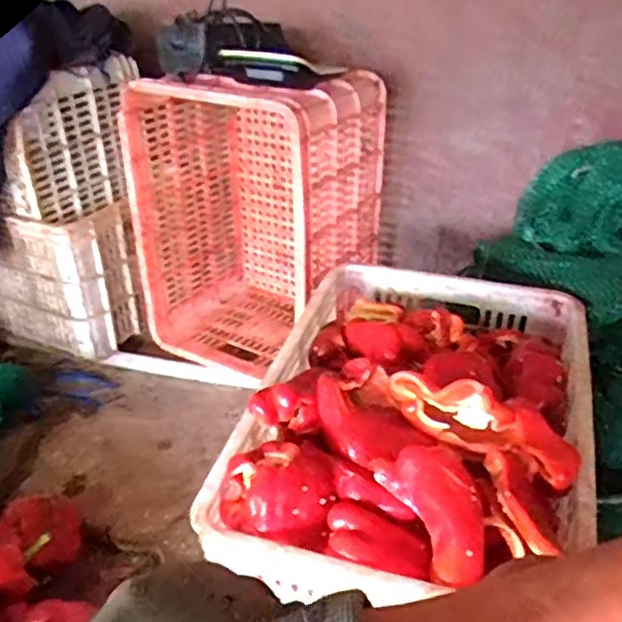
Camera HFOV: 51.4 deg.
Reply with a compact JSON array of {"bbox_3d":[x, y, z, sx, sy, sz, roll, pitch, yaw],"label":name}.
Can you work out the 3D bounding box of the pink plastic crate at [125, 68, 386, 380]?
[{"bbox_3d":[-0.105,-0.181,1.236,0.392,0.541,0.323,15,37,24],"label":"pink plastic crate"}]

